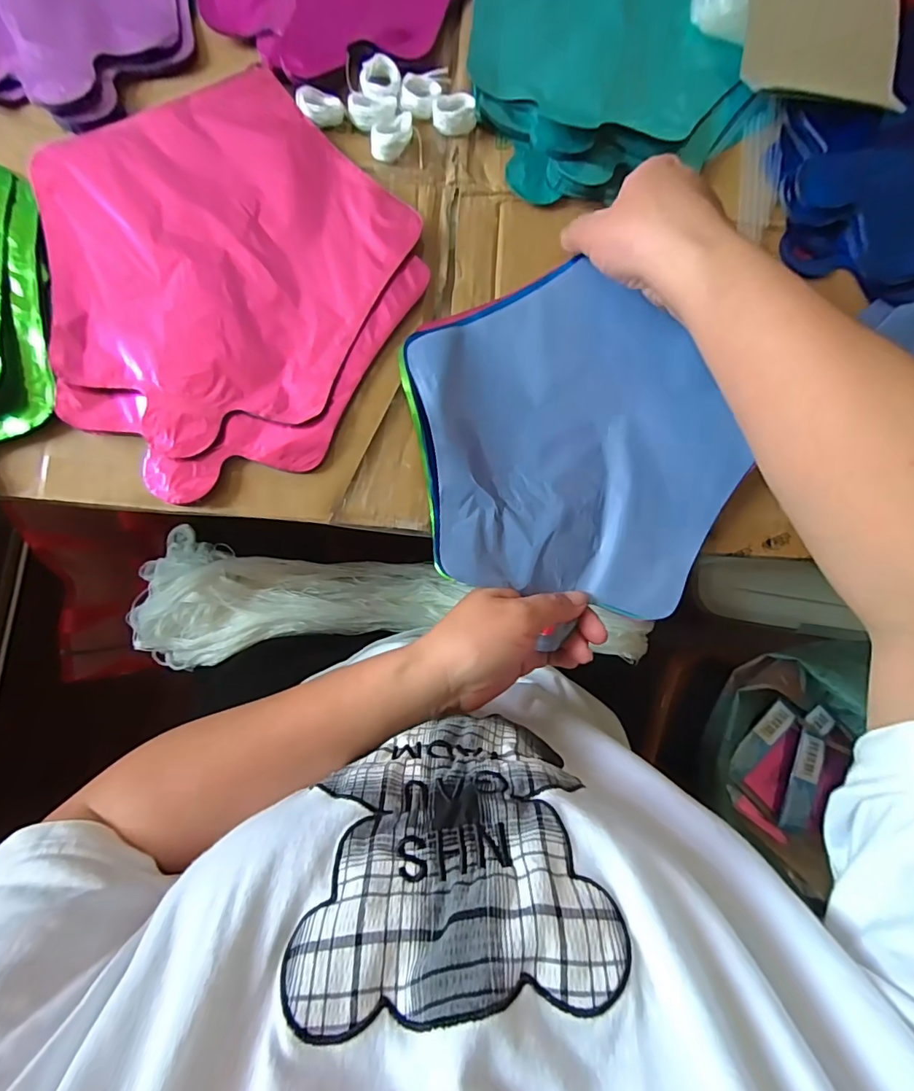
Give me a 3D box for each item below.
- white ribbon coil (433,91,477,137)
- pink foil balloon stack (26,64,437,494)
[{"bbox_3d":[-0.002,-0.305,0.346,0.031,0.013,0.024,-1,83,-4],"label":"white ribbon coil"},{"bbox_3d":[-0.158,-0.176,0.320,0.249,0.011,0.243,41,82,2],"label":"pink foil balloon stack"}]

